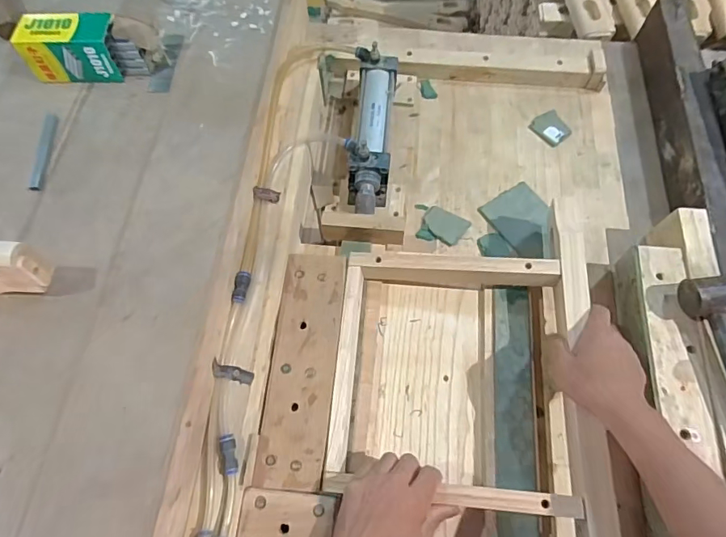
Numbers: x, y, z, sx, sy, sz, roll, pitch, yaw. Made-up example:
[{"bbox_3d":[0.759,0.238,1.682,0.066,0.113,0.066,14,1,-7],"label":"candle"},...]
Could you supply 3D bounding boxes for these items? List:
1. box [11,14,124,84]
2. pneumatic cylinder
[{"bbox_3d":[-0.385,-0.292,0.607,0.114,0.065,0.064,-1,67,1],"label":"box"},{"bbox_3d":[0.013,-0.206,0.718,0.067,0.095,0.278,4,67,3],"label":"pneumatic cylinder"}]

